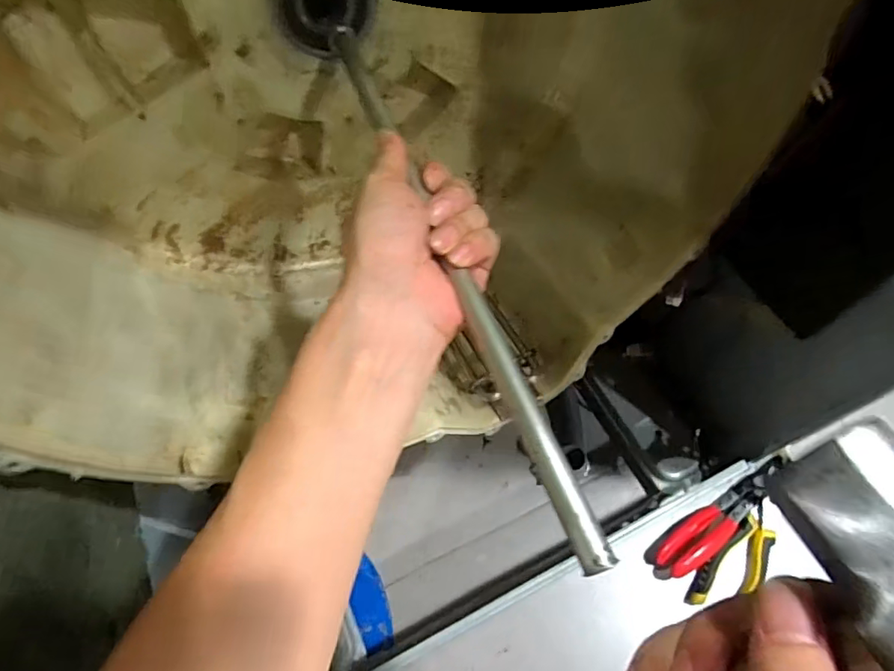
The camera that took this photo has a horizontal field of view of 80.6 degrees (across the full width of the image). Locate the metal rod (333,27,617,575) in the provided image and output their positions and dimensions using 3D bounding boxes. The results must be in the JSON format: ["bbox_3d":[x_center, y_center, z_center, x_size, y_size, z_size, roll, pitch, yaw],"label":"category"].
[{"bbox_3d":[-0.007,-0.061,0.288,0.012,0.009,0.371,-19,61,-8],"label":"metal rod"}]

